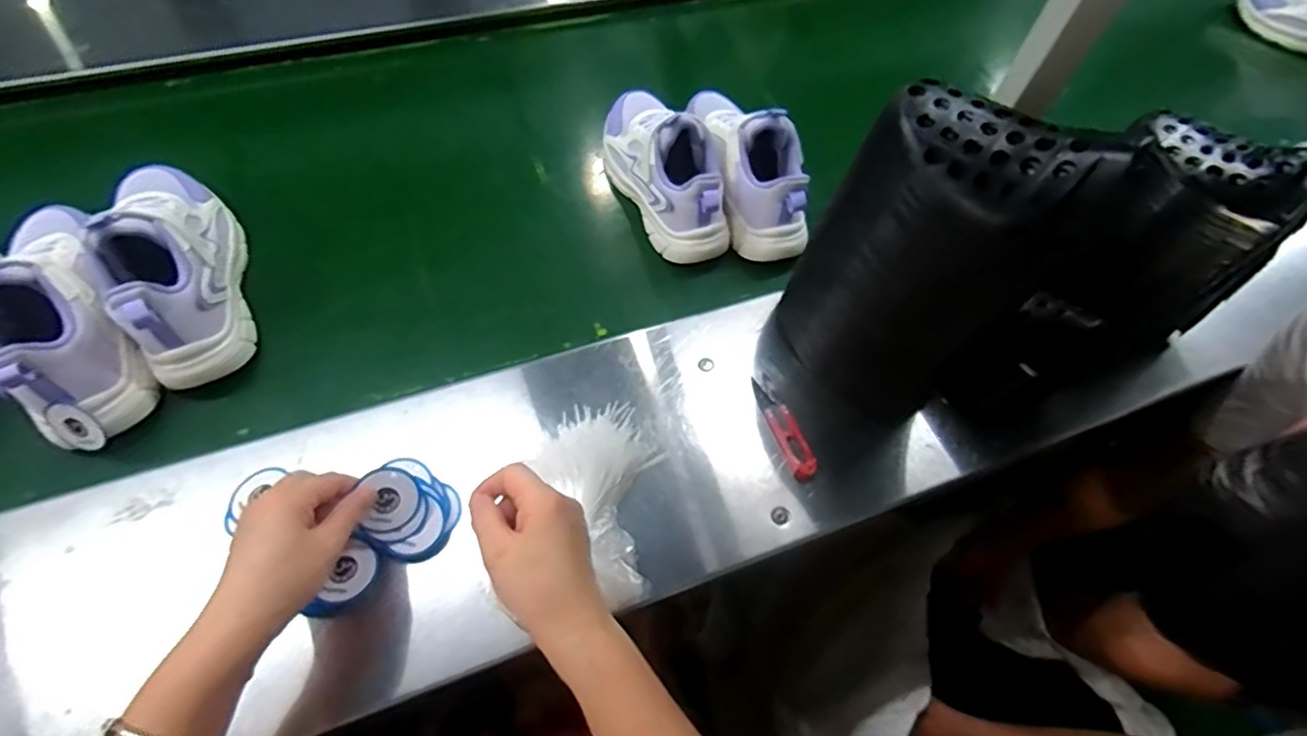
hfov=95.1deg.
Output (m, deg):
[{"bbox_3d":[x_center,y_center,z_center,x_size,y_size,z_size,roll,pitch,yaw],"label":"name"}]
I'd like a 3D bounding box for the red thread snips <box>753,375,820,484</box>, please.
[{"bbox_3d":[0.115,0.052,0.529,0.024,0.013,0.098,-18,65,-13],"label":"red thread snips"}]

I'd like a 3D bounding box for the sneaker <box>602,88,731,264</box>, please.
[{"bbox_3d":[0.006,-0.228,0.654,0.082,0.129,0.226,-19,65,-13],"label":"sneaker"}]

